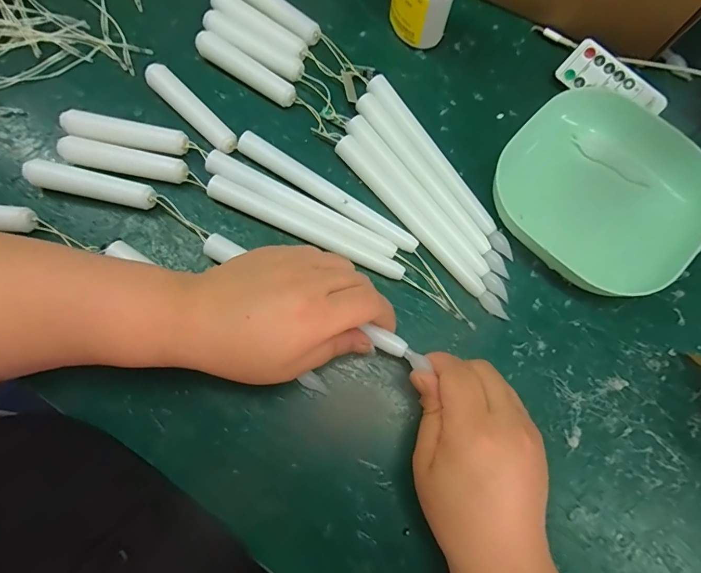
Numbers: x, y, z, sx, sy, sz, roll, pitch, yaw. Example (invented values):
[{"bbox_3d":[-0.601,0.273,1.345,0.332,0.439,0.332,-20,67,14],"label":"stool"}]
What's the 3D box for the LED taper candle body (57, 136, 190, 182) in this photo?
[{"bbox_3d":[-0.166,-0.093,0.306,0.094,0.016,0.018,9,75,1],"label":"LED taper candle body"}]

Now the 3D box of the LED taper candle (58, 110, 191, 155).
[{"bbox_3d":[-0.169,-0.114,0.311,0.095,0.017,0.017,11,75,1],"label":"LED taper candle"}]

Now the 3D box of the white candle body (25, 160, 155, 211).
[{"bbox_3d":[-0.187,-0.074,0.300,0.092,0.017,0.017,12,75,1],"label":"white candle body"}]

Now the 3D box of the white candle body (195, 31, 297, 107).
[{"bbox_3d":[-0.084,-0.174,0.333,0.091,0.017,0.016,33,76,7],"label":"white candle body"}]

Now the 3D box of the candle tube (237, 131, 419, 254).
[{"bbox_3d":[-0.017,-0.070,0.305,0.151,0.014,0.014,31,76,7],"label":"candle tube"}]

